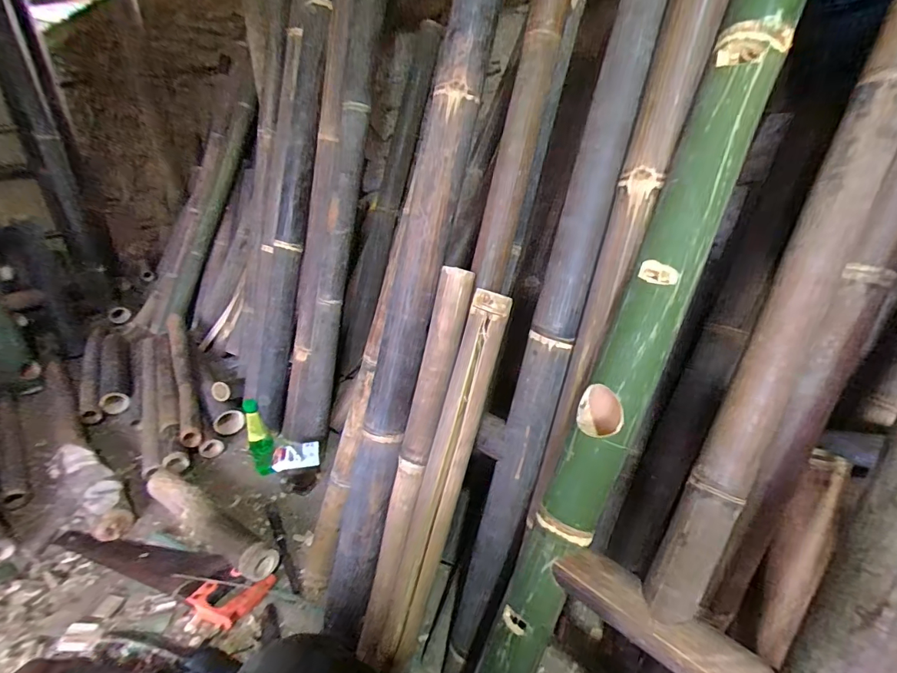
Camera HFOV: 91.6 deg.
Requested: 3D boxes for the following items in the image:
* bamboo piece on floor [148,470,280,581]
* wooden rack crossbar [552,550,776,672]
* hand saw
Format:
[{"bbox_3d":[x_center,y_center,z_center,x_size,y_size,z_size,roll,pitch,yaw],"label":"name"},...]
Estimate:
[{"bbox_3d":[-0.511,0.394,0.927,0.401,0.067,0.069,16,32,30],"label":"bamboo piece on floor"},{"bbox_3d":[0.208,0.285,0.431,0.209,0.045,0.042,21,35,36],"label":"wooden rack crossbar"},{"bbox_3d":[-0.576,0.459,0.865,0.472,0.033,0.105,7,29,16],"label":"hand saw"}]

